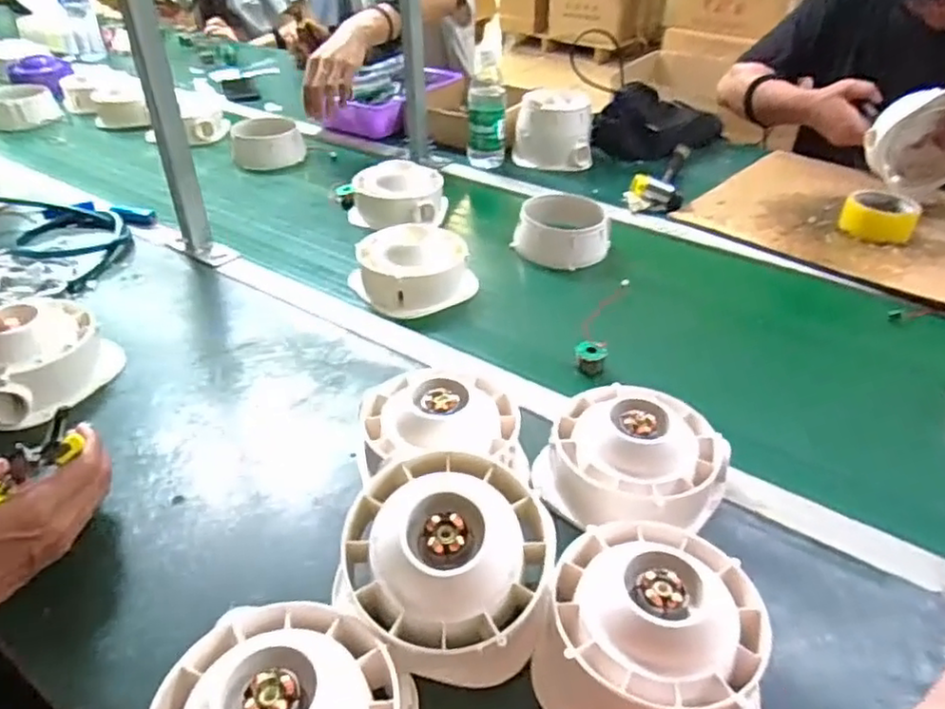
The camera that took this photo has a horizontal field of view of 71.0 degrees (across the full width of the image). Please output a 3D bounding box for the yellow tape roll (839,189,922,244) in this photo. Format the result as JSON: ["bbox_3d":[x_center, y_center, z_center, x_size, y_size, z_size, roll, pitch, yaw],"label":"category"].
[{"bbox_3d":[0.564,-0.191,0.918,0.091,0.040,0.091,24,43,27],"label":"yellow tape roll"}]

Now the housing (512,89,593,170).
[{"bbox_3d":[0.143,-0.381,1.137,0.133,0.105,0.133,7,38,8],"label":"housing"}]

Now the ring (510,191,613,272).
[{"bbox_3d":[0.123,-0.169,0.888,0.122,0.055,0.122,8,38,9],"label":"ring"}]

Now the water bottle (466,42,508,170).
[{"bbox_3d":[0.025,-0.401,1.090,0.062,0.201,0.076,4,38,4],"label":"water bottle"}]

